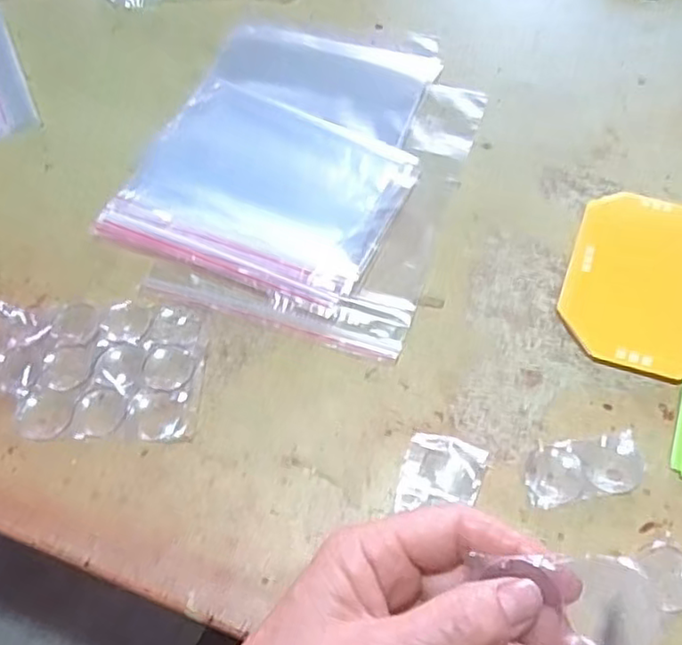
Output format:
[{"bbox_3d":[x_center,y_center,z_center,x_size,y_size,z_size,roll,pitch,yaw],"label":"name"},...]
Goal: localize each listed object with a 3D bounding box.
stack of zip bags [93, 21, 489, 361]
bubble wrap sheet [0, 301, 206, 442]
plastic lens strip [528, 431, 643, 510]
[{"bbox_3d":[-0.024,-0.121,0.470,0.217,0.012,0.279,15,59,13],"label":"stack of zip bags"},{"bbox_3d":[-0.148,0.026,0.382,0.133,0.005,0.086,-1,57,3],"label":"bubble wrap sheet"},{"bbox_3d":[0.123,0.074,0.337,0.061,0.004,0.031,-10,57,-2],"label":"plastic lens strip"}]

